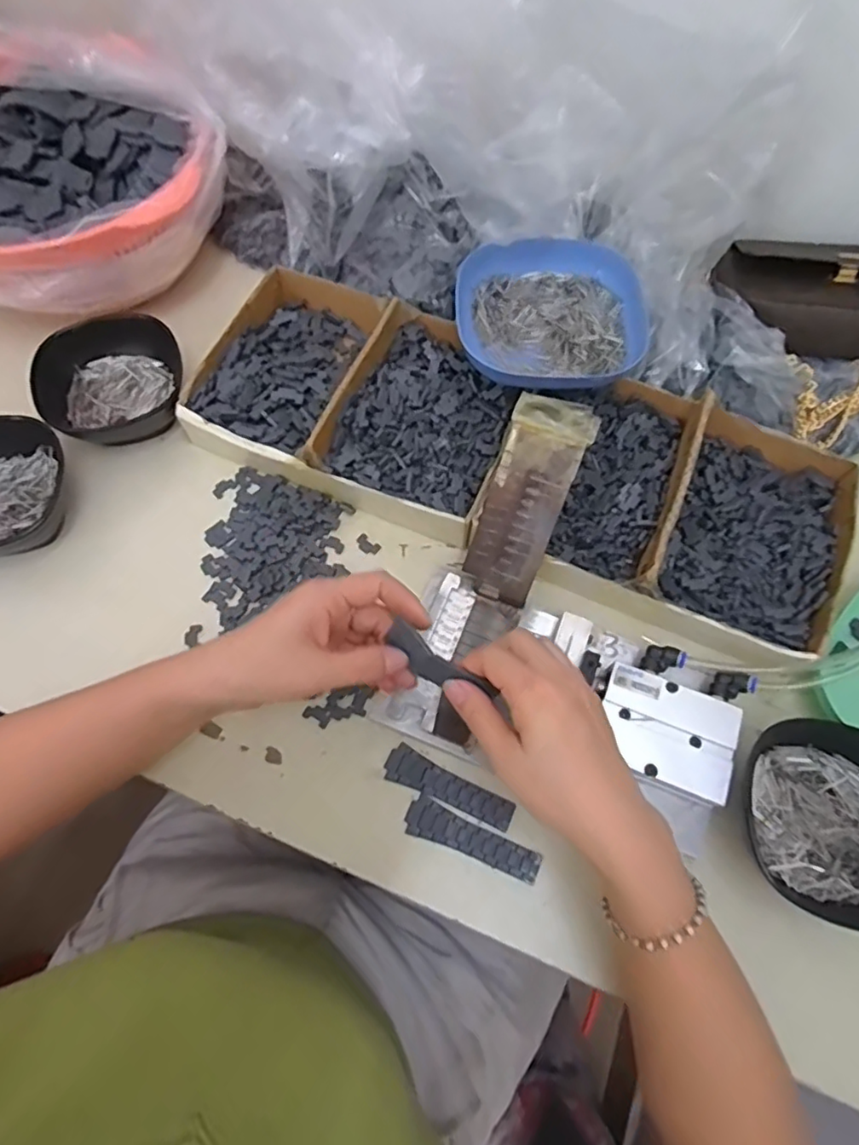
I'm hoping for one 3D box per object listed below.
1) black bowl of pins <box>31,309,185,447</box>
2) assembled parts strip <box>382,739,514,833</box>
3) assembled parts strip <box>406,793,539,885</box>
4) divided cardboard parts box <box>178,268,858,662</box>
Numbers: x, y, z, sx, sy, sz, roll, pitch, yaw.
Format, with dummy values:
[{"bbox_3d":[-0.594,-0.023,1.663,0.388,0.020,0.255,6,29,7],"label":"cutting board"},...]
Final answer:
[{"bbox_3d":[-0.249,-0.149,0.481,0.111,0.046,0.117,0,66,-1],"label":"black bowl of pins"},{"bbox_3d":[0.013,0.138,0.388,0.086,0.004,0.023,21,68,8],"label":"assembled parts strip"},{"bbox_3d":[0.027,0.167,0.377,0.086,0.004,0.023,22,68,8],"label":"assembled parts strip"},{"bbox_3d":[0.063,-0.099,0.458,0.487,0.055,0.197,21,67,8],"label":"divided cardboard parts box"}]

